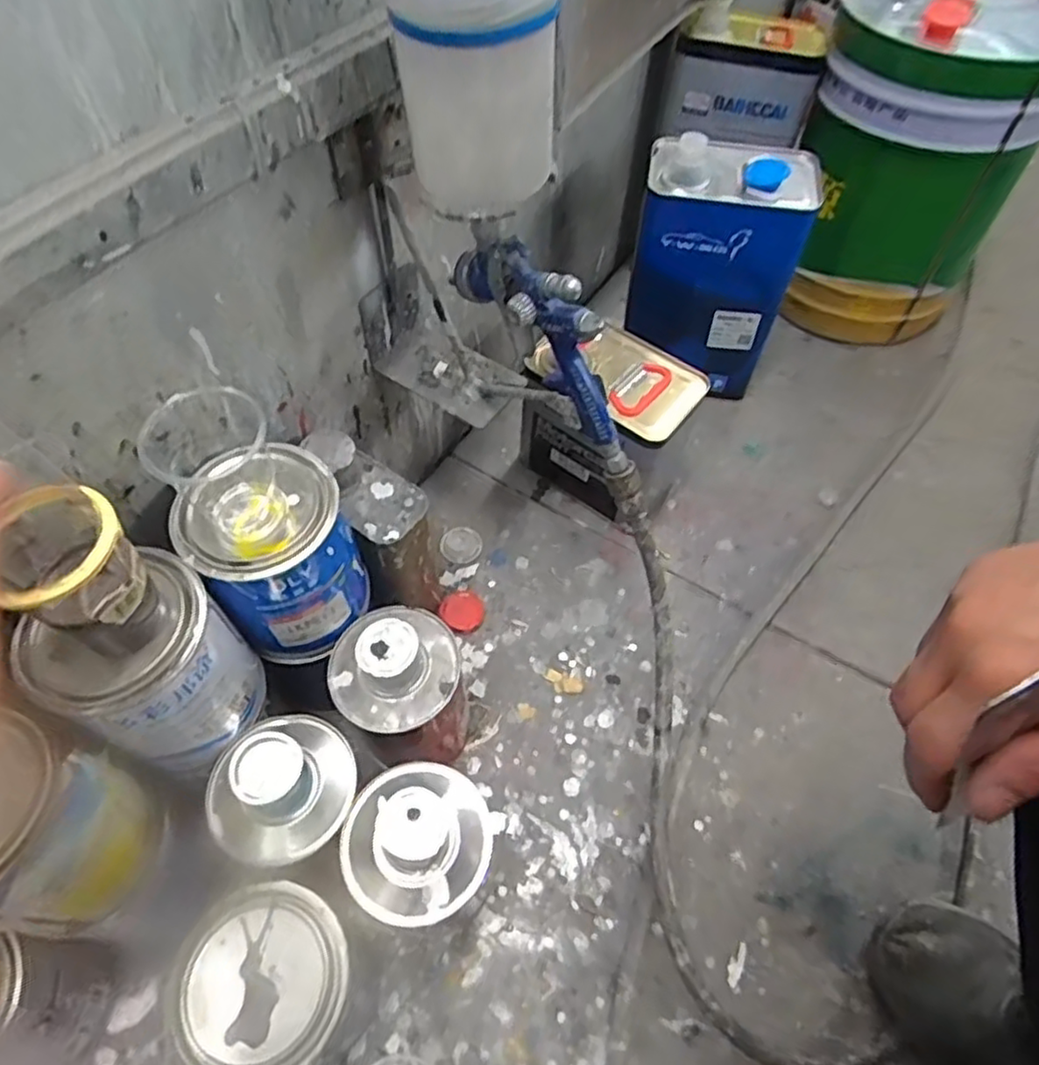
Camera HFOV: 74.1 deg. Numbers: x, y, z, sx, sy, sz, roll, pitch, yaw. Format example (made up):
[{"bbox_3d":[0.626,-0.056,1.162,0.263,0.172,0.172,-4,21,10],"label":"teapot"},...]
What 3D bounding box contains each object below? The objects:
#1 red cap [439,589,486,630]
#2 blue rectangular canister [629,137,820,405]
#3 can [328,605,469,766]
[{"bbox_3d":[-0.058,0.077,0.699,0.043,0.017,0.047,0,56,-1],"label":"red cap"},{"bbox_3d":[0.217,-0.293,0.792,0.170,0.271,0.122,15,57,9],"label":"blue rectangular canister"},{"bbox_3d":[-0.096,0.131,0.570,0.093,0.181,0.095,0,56,-1],"label":"can"}]

